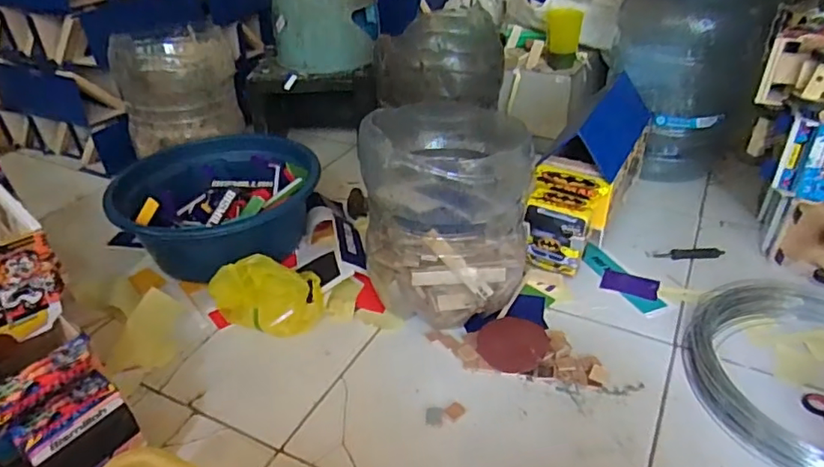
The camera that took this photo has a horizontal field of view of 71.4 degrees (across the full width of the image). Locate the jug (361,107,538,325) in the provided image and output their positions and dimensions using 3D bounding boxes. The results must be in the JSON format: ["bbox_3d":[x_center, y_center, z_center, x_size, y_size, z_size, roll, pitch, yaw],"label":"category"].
[{"bbox_3d":[0.048,-0.040,0.855,0.225,0.248,0.247,-1,32,2],"label":"jug"}]

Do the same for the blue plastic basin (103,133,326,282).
[{"bbox_3d":[-0.354,-0.062,1.047,0.334,0.120,0.320,15,36,26],"label":"blue plastic basin"}]

